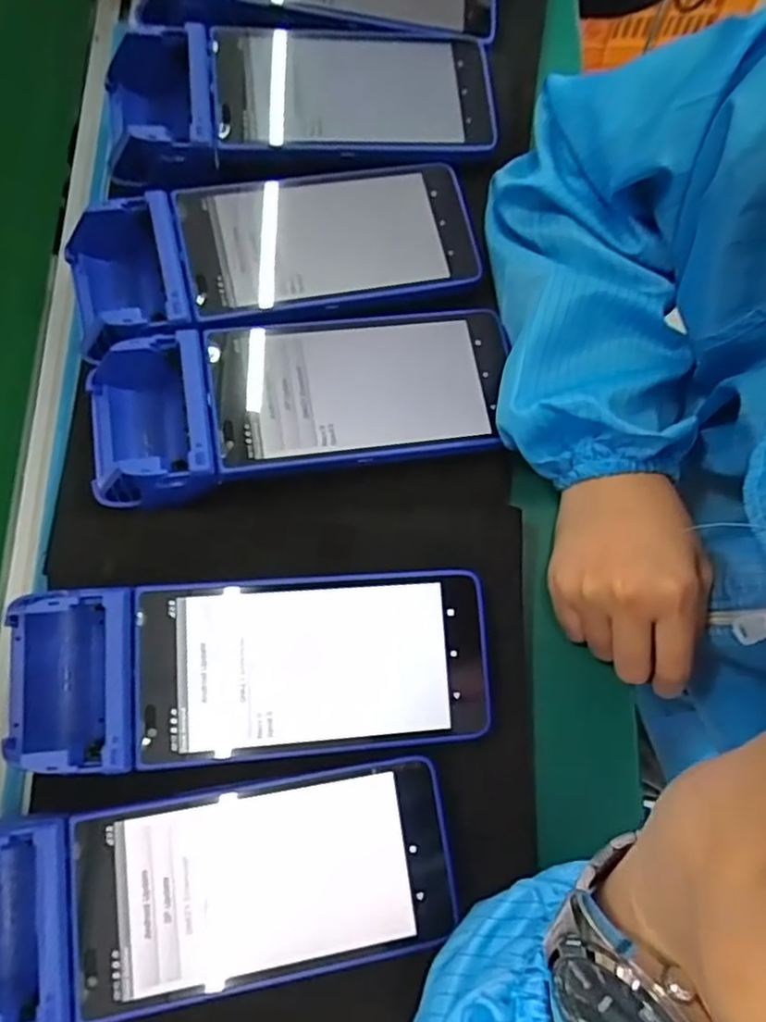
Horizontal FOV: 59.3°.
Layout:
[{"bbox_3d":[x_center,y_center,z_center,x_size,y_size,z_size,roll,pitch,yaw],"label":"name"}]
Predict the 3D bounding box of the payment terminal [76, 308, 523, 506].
[{"bbox_3d":[-0.042,-0.057,0.355,0.226,0.044,0.089,-8,74,-1],"label":"payment terminal"}]

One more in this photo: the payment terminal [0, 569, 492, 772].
[{"bbox_3d":[-0.064,0.073,0.316,0.225,0.044,0.078,-4,74,0],"label":"payment terminal"}]

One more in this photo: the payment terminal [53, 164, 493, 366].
[{"bbox_3d":[-0.062,-0.144,0.379,0.230,0.043,0.091,-12,74,-2],"label":"payment terminal"}]

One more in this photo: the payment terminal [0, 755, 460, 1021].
[{"bbox_3d":[-0.084,0.165,0.295,0.226,0.044,0.078,-9,74,-2],"label":"payment terminal"}]

